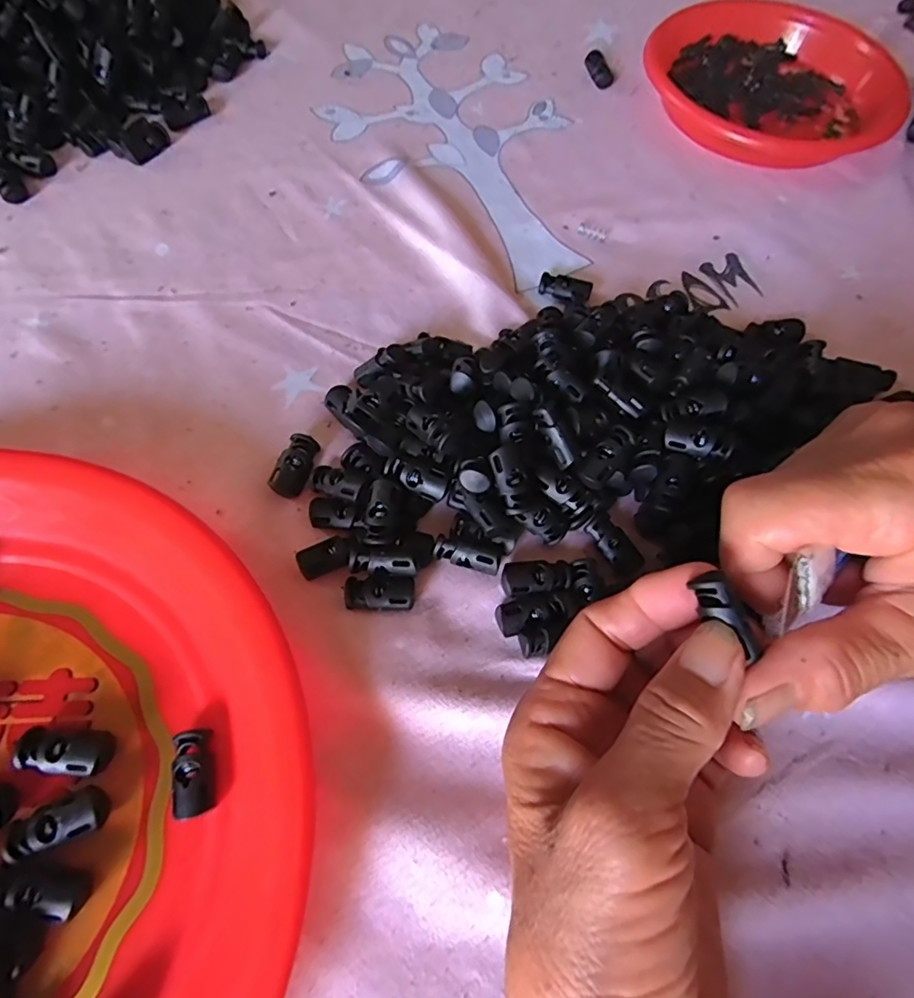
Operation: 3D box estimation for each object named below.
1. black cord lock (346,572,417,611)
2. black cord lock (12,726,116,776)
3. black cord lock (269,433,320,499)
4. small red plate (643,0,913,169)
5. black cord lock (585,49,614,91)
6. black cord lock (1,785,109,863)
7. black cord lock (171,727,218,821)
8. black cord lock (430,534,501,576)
[{"bbox_3d":[-0.031,0.037,0.220,0.027,0.009,0.014,4,66,-2],"label":"black cord lock"},{"bbox_3d":[-0.133,0.086,0.190,0.028,0.010,0.014,7,66,0],"label":"black cord lock"},{"bbox_3d":[-0.071,-0.014,0.244,0.013,0.011,0.027,18,67,5],"label":"black cord lock"},{"bbox_3d":[0.208,-0.278,0.371,0.160,0.025,0.154,1,66,-3],"label":"small red plate"},{"bbox_3d":[0.100,-0.298,0.384,0.014,0.011,0.031,-14,68,-9],"label":"black cord lock"},{"bbox_3d":[-0.130,0.106,0.181,0.029,0.010,0.013,-24,70,-13],"label":"black cord lock"},{"bbox_3d":[-0.091,0.094,0.190,0.012,0.008,0.027,-12,68,-8],"label":"black cord lock"},{"bbox_3d":[0.004,0.024,0.227,0.028,0.010,0.009,21,67,6],"label":"black cord lock"}]

